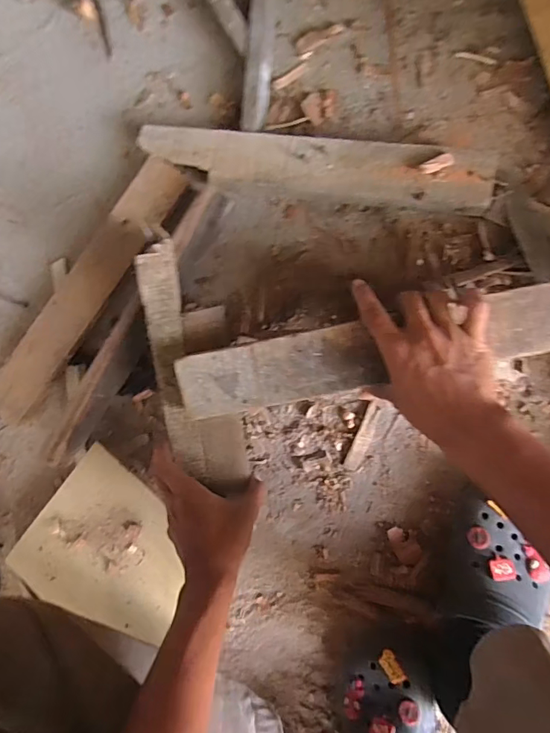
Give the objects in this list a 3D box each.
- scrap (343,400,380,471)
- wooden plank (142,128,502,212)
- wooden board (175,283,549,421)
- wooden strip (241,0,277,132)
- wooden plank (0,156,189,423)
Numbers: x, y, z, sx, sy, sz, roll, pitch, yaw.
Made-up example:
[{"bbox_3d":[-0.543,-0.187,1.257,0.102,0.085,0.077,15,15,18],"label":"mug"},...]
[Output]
[{"bbox_3d":[0.104,0.083,0.534,0.017,0.007,0.084,23,94,7],"label":"scrap"},{"bbox_3d":[0.038,-0.224,0.513,0.387,0.022,0.063,10,104,10],"label":"wooden plank"},{"bbox_3d":[0.207,-0.034,0.410,0.596,0.021,0.068,-10,89,4],"label":"wooden board"},{"bbox_3d":[-0.017,-0.376,0.538,0.026,0.032,0.206,5,91,8],"label":"wooden strip"},{"bbox_3d":[-0.234,-0.084,0.564,0.072,0.047,0.380,37,95,6],"label":"wooden plank"}]

